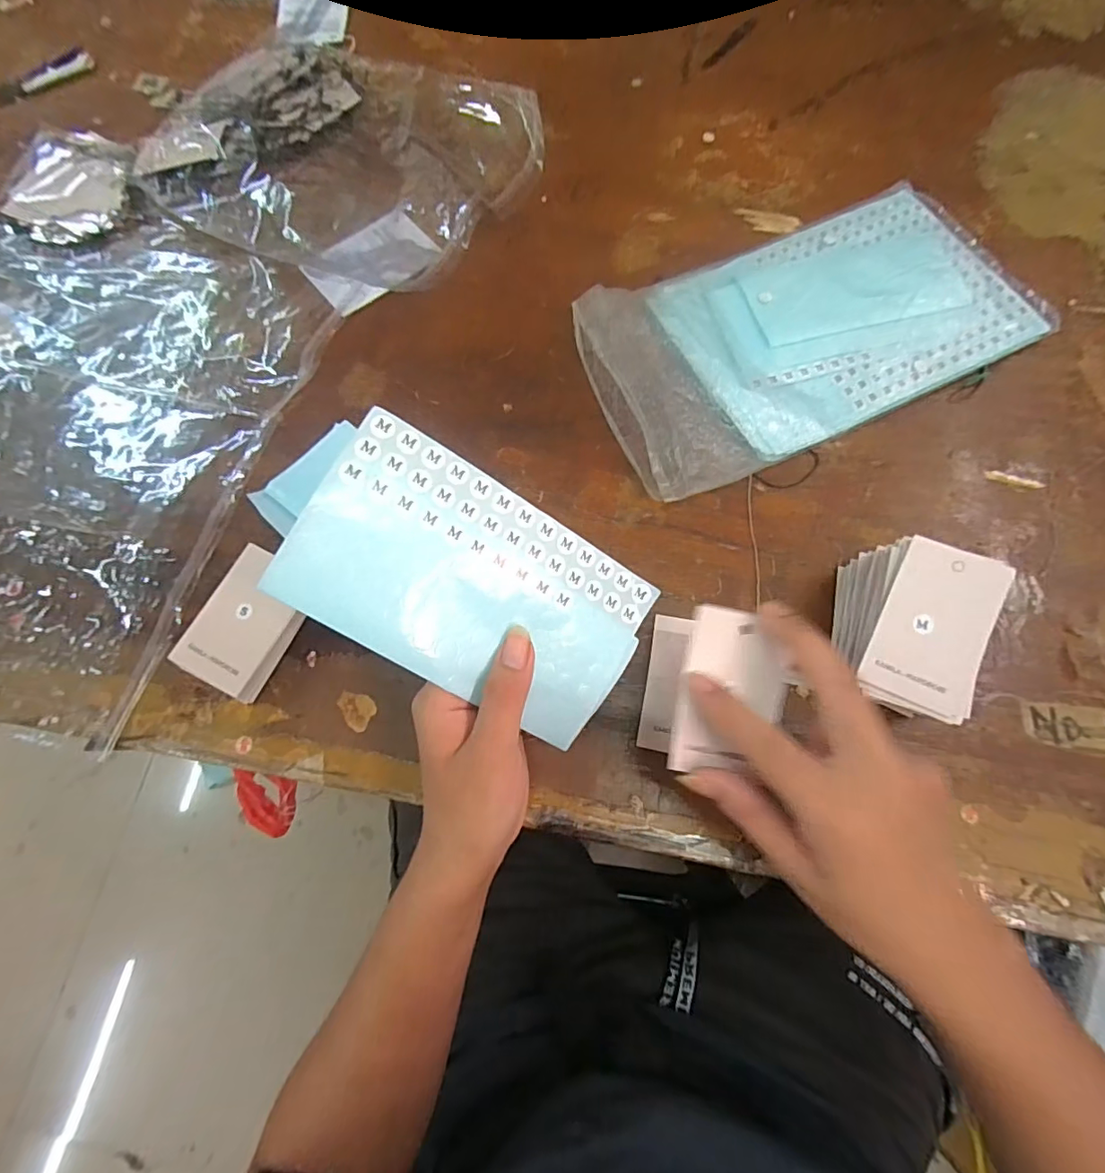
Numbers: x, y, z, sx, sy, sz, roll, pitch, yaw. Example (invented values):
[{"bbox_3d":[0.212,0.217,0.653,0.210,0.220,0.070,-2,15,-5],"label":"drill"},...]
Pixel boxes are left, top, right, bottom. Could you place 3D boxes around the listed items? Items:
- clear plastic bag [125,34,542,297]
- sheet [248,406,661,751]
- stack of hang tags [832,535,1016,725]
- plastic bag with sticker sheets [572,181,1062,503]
[{"bbox_3d":[-0.174,-0.364,0.431,0.326,0.039,0.222,17,75,7],"label":"clear plastic bag"},{"bbox_3d":[-0.035,-0.001,0.236,0.171,0.006,0.092,34,83,-20],"label":"sheet"},{"bbox_3d":[0.189,0.023,0.282,0.067,0.063,0.086,16,73,6],"label":"stack of hang tags"},{"bbox_3d":[0.180,-0.190,0.367,0.315,0.038,0.164,-25,74,-5],"label":"plastic bag with sticker sheets"}]

